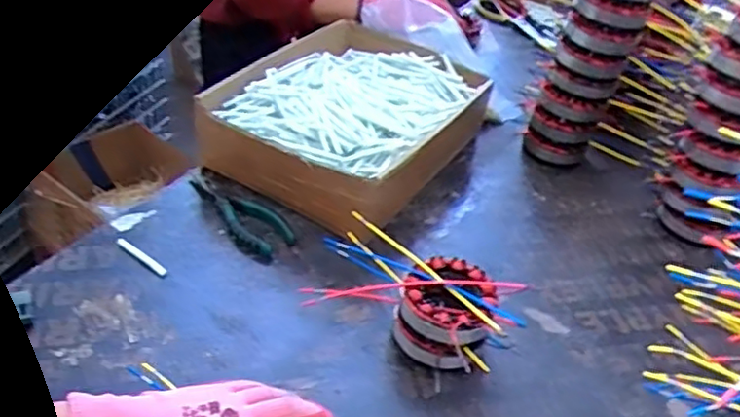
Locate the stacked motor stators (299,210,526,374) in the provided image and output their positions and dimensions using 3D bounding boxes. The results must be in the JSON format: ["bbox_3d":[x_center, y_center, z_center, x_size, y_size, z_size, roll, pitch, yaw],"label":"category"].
[{"bbox_3d":[0.037,0.079,0.621,0.200,0.065,0.095,29,43,25],"label":"stacked motor stators"}]

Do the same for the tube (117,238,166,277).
[{"bbox_3d":[-0.231,0.048,0.670,0.068,0.008,0.011,29,43,25],"label":"tube"}]

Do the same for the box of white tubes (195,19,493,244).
[{"bbox_3d":[-0.025,-0.122,0.846,0.273,0.089,0.329,24,41,21],"label":"box of white tubes"}]

